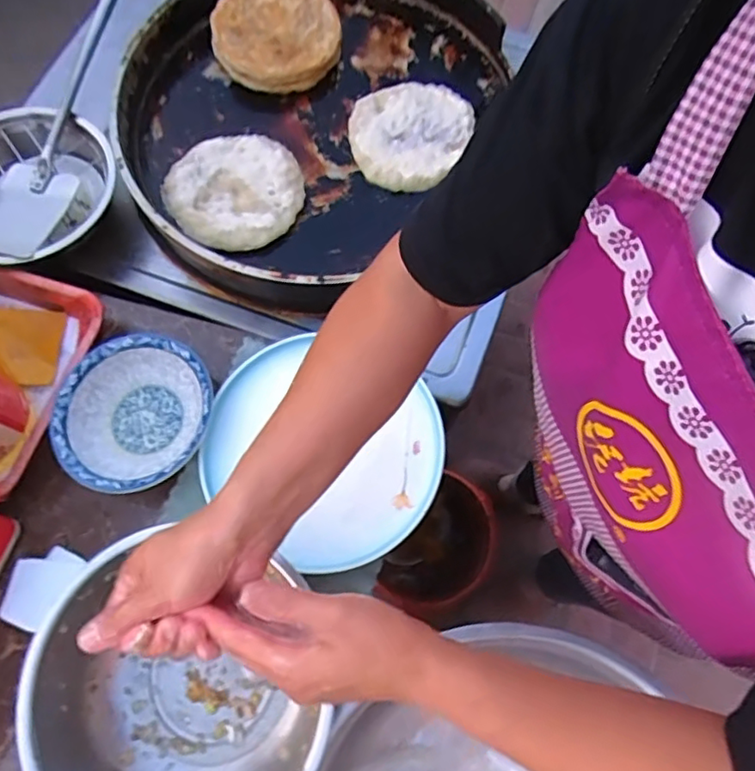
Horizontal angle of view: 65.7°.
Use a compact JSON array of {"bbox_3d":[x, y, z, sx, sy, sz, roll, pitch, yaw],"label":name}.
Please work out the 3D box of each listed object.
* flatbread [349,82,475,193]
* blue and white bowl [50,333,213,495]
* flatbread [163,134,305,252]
[{"bbox_3d":[0.039,-0.344,0.786,0.145,0.016,0.171,25,72,11],"label":"flatbread"},{"bbox_3d":[-0.261,0.033,0.643,0.166,0.057,0.166,-1,69,2],"label":"blue and white bowl"},{"bbox_3d":[-0.181,-0.250,0.747,0.169,0.018,0.161,-1,69,2],"label":"flatbread"}]

